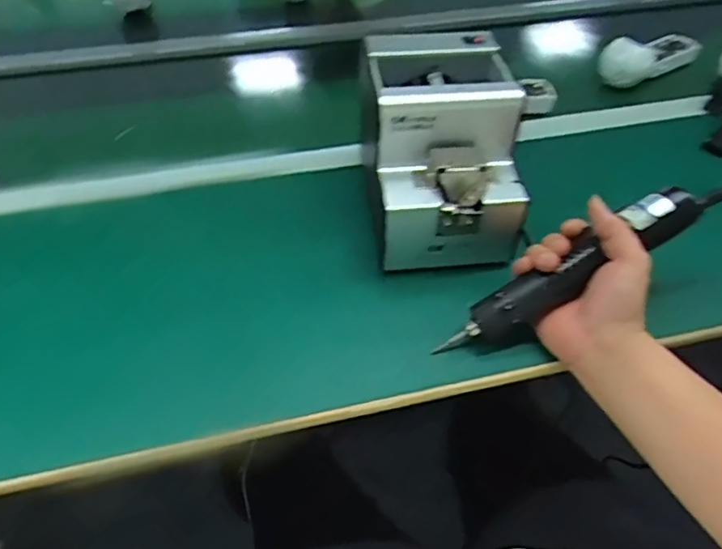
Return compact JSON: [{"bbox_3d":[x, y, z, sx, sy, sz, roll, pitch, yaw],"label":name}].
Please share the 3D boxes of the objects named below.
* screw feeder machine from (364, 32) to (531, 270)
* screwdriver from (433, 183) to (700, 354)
[{"bbox_3d":[0.075,-0.114,0.548,0.133,0.153,0.170,-1,46,-2],"label":"screw feeder machine"},{"bbox_3d":[0.164,0.000,0.473,0.226,0.039,0.028,-33,50,4],"label":"screwdriver"}]

